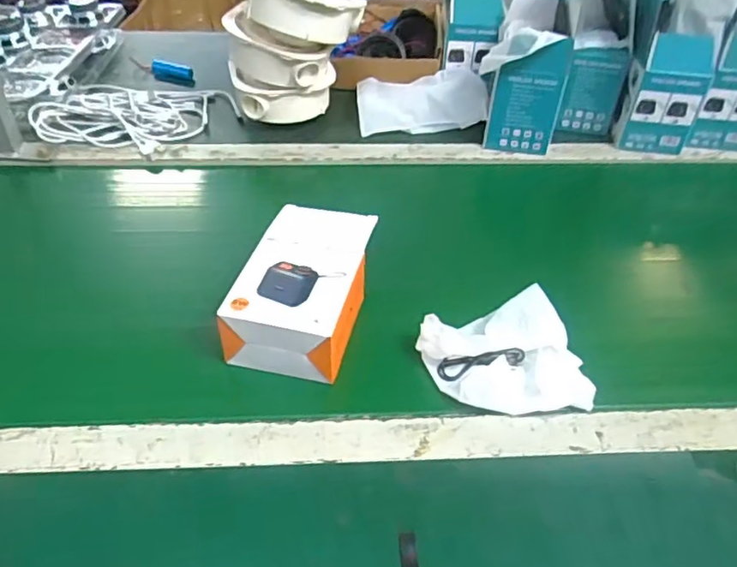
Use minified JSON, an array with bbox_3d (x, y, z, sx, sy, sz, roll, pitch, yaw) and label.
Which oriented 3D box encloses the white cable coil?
[{"bbox_3d":[-0.319,-0.235,0.834,0.244,0.031,0.175,7,41,6],"label":"white cable coil"}]

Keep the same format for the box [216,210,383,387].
[{"bbox_3d":[-0.055,0.002,0.554,0.099,0.061,0.169,10,42,9],"label":"box"}]

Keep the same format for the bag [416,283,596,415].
[{"bbox_3d":[0.116,0.062,0.504,0.113,0.046,0.103,-13,43,-16],"label":"bag"}]

